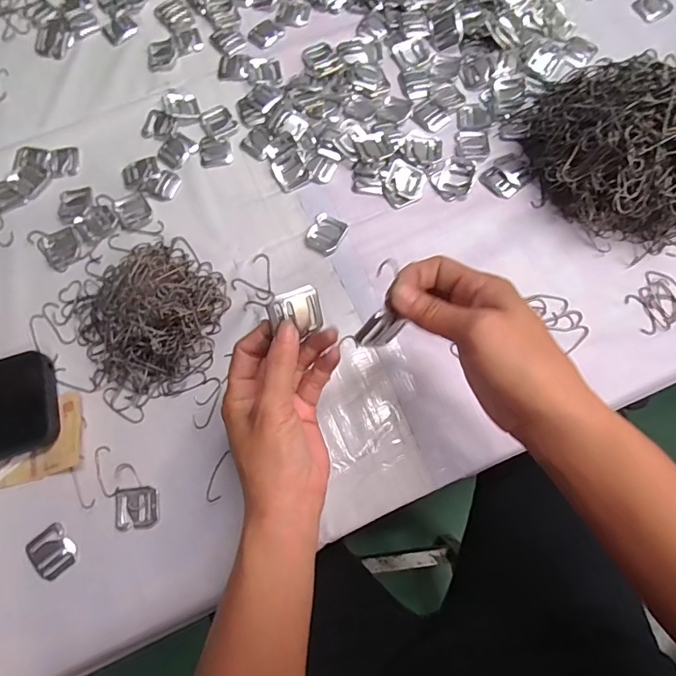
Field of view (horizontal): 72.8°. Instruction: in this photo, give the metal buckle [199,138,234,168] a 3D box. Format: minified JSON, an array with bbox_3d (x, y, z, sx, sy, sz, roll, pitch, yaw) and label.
[{"bbox_3d":[-0.118,-0.181,0.445,0.031,0.004,0.032,-8,74,-1],"label":"metal buckle"}]

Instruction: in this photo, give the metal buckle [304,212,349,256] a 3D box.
[{"bbox_3d":[-0.012,-0.094,0.412,0.031,0.006,0.036,27,76,9],"label":"metal buckle"}]

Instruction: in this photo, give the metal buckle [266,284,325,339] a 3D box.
[{"bbox_3d":[-0.026,-0.016,0.294,0.033,0.006,0.030,-25,112,-20],"label":"metal buckle"}]

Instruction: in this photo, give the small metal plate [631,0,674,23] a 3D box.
[{"bbox_3d":[0.336,-0.354,0.489,0.035,0.004,0.033,-27,75,-6],"label":"small metal plate"}]

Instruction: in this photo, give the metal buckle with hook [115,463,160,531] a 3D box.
[{"bbox_3d":[-0.156,0.121,0.353,0.033,0.004,0.049,-12,74,-2],"label":"metal buckle with hook"}]

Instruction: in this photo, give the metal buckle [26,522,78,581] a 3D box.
[{"bbox_3d":[-0.214,0.160,0.343,0.029,0.004,0.035,-39,77,-10],"label":"metal buckle"}]

